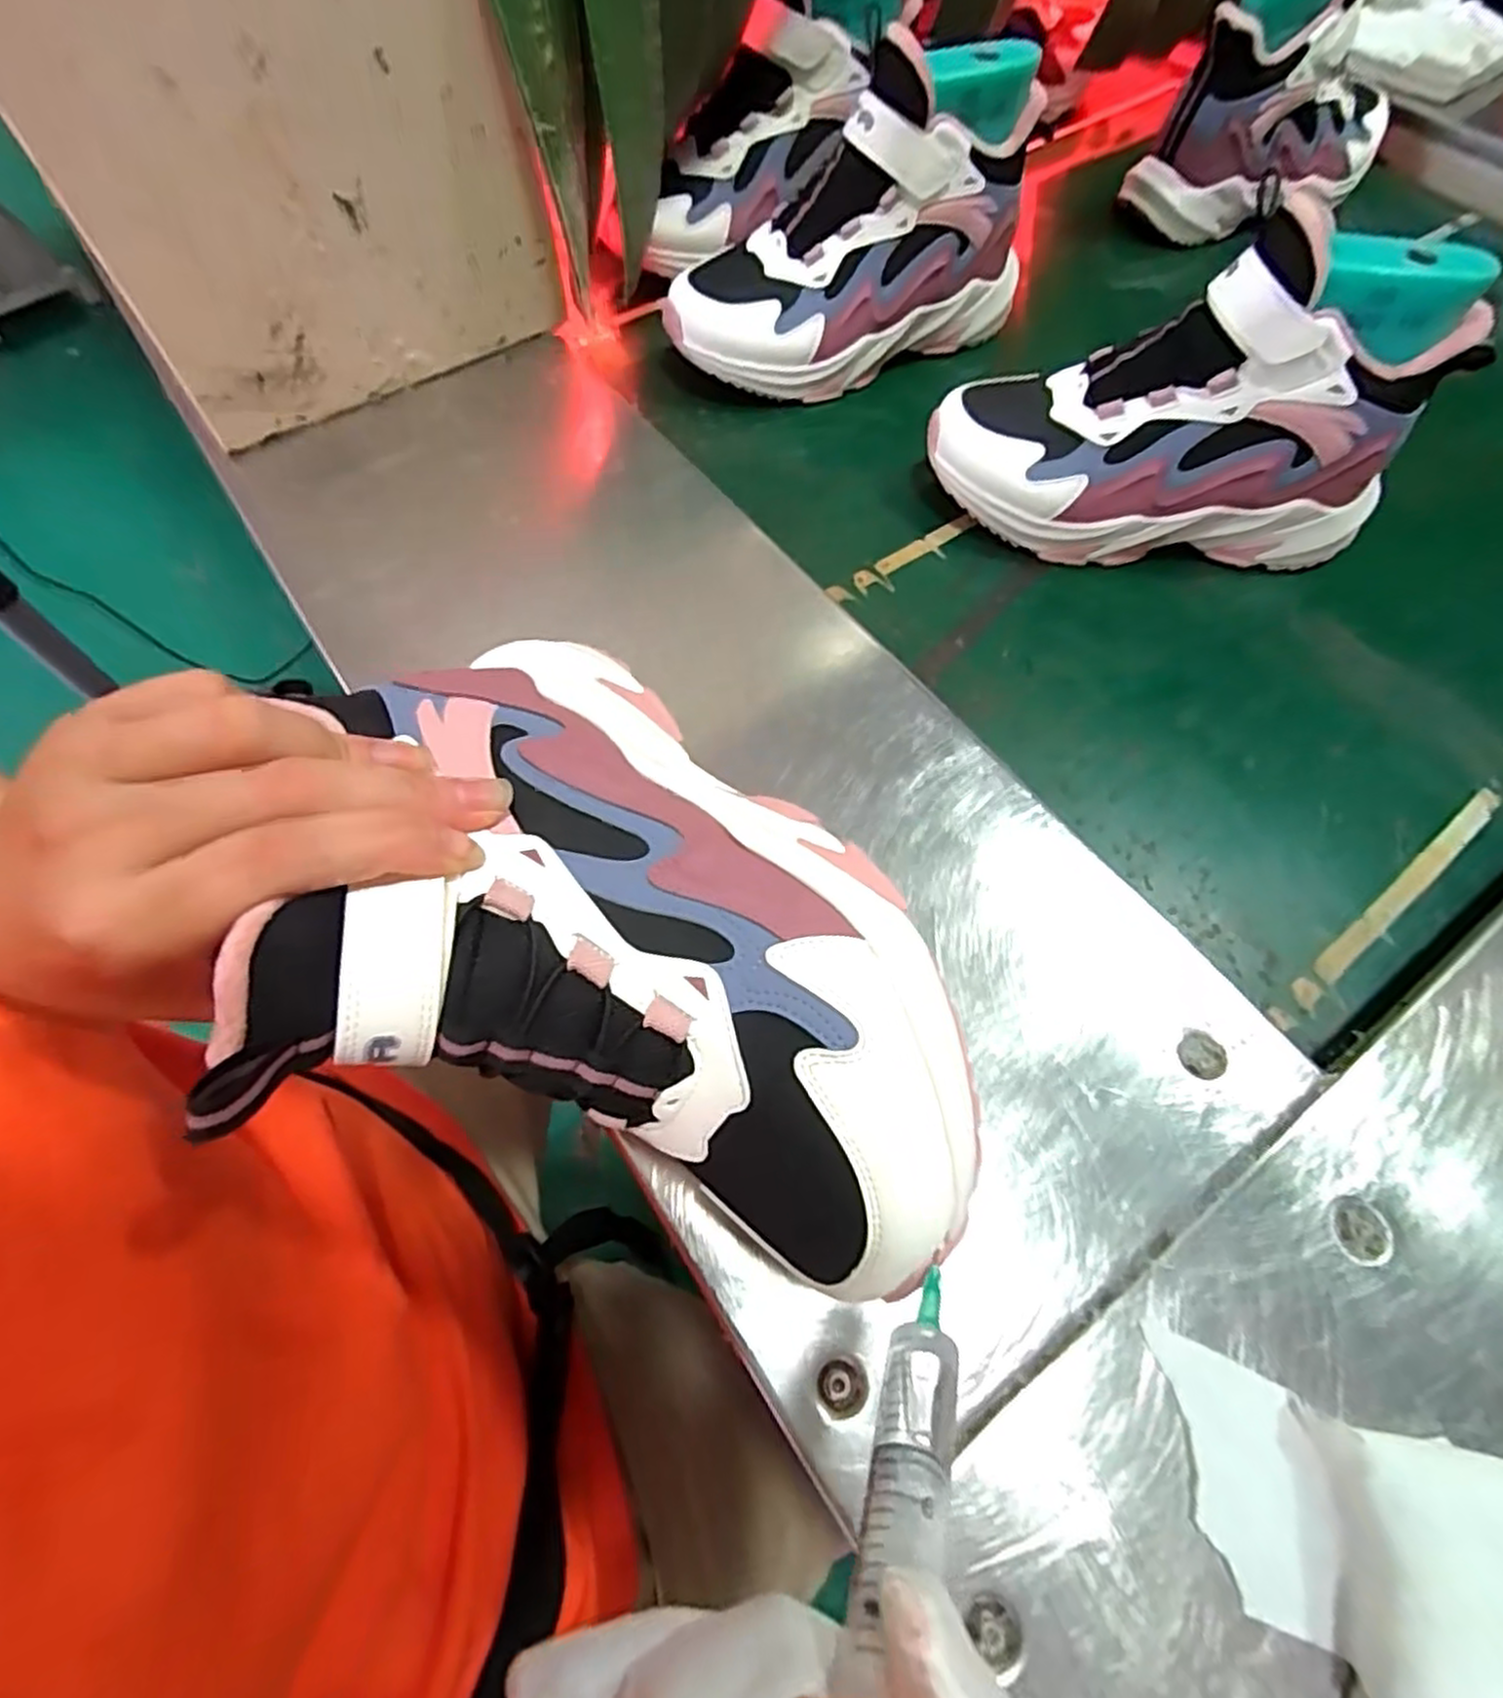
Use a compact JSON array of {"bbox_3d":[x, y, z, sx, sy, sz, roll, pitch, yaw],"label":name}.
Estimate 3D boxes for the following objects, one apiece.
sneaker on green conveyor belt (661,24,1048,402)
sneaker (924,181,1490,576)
[{"bbox_3d":[0.068,-0.398,0.491,0.248,0.140,0.079,-28,67,-11],"label":"sneaker on green conveyor belt"},{"bbox_3d":[0.237,-0.245,0.417,0.255,0.142,0.085,4,65,4],"label":"sneaker"}]

